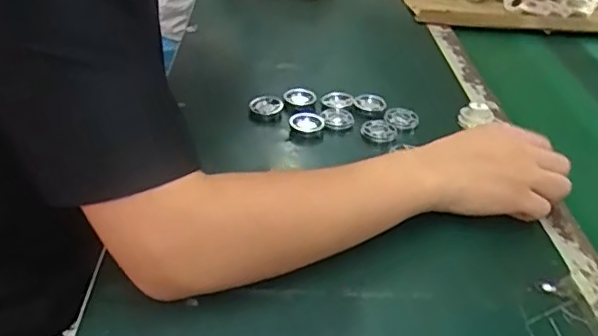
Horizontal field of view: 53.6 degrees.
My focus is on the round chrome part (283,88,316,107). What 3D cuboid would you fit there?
[{"bbox_3d":[0.001,-0.089,0.741,0.039,0.013,0.033,6,34,0],"label":"round chrome part"}]

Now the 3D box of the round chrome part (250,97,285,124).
[{"bbox_3d":[-0.039,-0.070,0.713,0.040,0.018,0.036,3,34,-4],"label":"round chrome part"}]

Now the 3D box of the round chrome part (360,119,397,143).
[{"bbox_3d":[0.094,-0.044,0.698,0.042,0.012,0.035,8,34,4],"label":"round chrome part"}]

